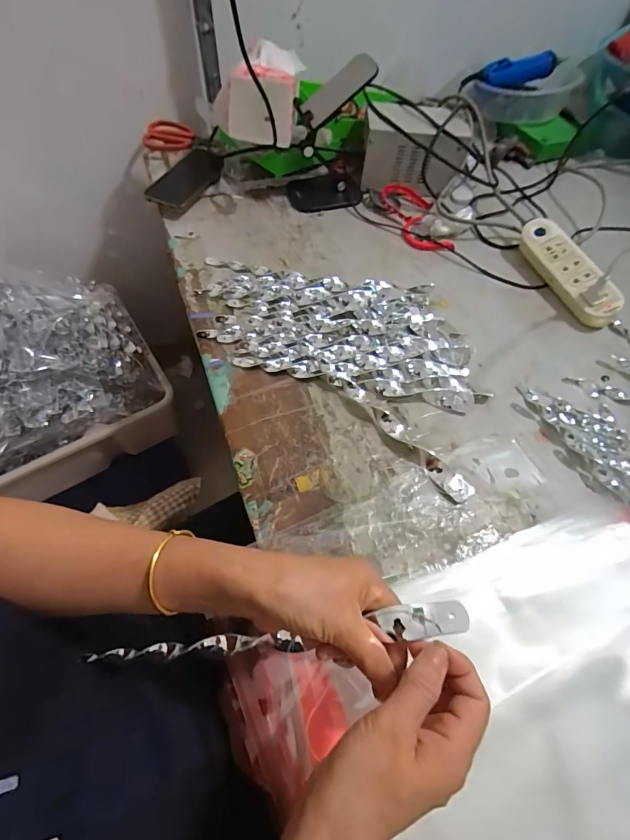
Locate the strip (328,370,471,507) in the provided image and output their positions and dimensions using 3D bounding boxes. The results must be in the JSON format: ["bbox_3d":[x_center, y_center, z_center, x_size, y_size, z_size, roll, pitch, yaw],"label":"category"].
[{"bbox_3d":[0.094,0.014,0.475,0.029,0.029,0.207,-37,68,-21],"label":"strip"}]

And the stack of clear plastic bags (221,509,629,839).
[{"bbox_3d":[0.179,0.243,0.326,0.426,0.050,0.288,-18,58,-13],"label":"stack of clear plastic bags"}]

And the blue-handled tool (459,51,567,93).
[{"bbox_3d":[0.372,-0.627,0.754,0.238,0.038,0.049,-22,65,-14],"label":"blue-handled tool"}]

